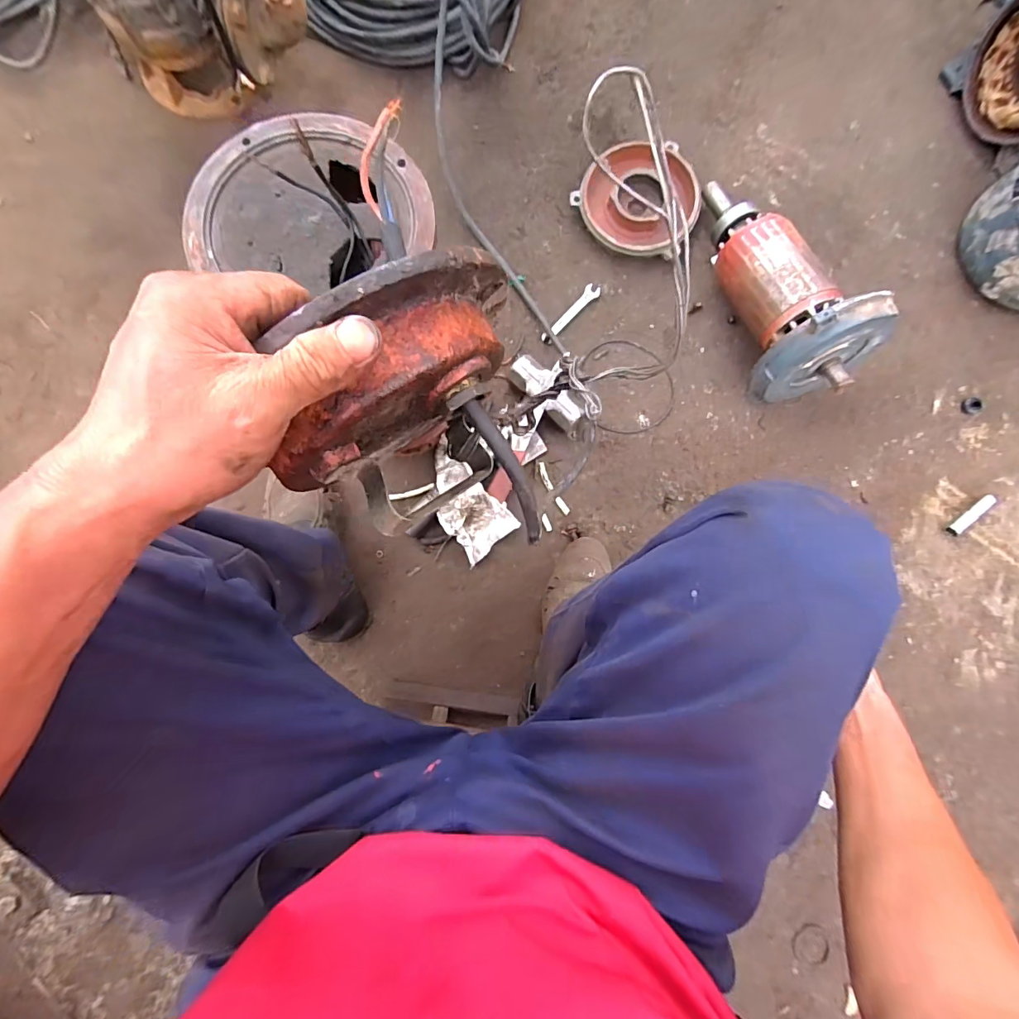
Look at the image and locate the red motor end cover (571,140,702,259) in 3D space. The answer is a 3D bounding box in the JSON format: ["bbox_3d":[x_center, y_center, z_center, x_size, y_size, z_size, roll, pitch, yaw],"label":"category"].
[{"bbox_3d":[0.208,-0.485,0.748,0.185,0.038,0.184,38,85,1],"label":"red motor end cover"}]

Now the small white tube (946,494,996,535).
[{"bbox_3d":[0.700,0.008,0.718,0.090,0.015,0.016,-35,87,-5],"label":"small white tube"}]

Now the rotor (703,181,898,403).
[{"bbox_3d":[0.364,-0.326,0.676,0.142,0.166,0.362,-17,71,-4],"label":"rotor"}]

